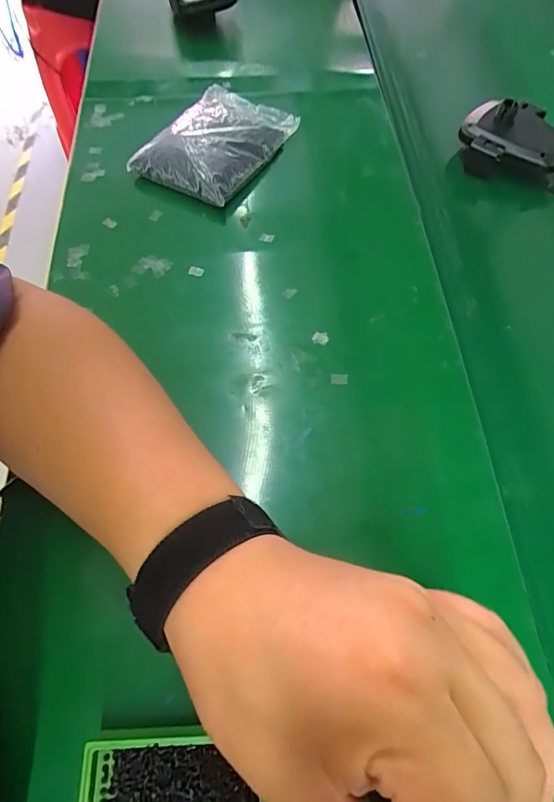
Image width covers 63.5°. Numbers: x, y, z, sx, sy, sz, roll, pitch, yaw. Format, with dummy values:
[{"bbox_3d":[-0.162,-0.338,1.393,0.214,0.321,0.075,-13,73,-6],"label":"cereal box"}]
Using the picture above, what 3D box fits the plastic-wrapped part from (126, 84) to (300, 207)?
[{"bbox_3d":[-0.060,-0.262,0.446,0.101,0.024,0.152,25,64,17],"label":"plastic-wrapped part"}]

